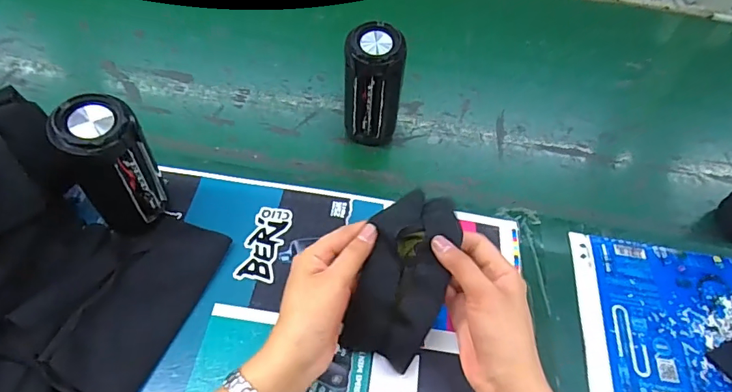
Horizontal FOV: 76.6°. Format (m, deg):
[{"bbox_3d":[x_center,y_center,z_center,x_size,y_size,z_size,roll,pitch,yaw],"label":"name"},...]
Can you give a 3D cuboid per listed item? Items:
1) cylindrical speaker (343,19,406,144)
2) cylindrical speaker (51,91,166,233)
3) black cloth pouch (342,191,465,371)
[{"bbox_3d":[0.010,-0.123,0.525,0.062,0.142,0.056,10,55,3],"label":"cylindrical speaker"},{"bbox_3d":[-0.226,-0.017,0.425,0.071,0.152,0.054,-33,63,-23],"label":"cylindrical speaker"},{"bbox_3d":[0.033,0.070,0.405,0.071,0.029,0.148,18,87,8],"label":"black cloth pouch"}]

